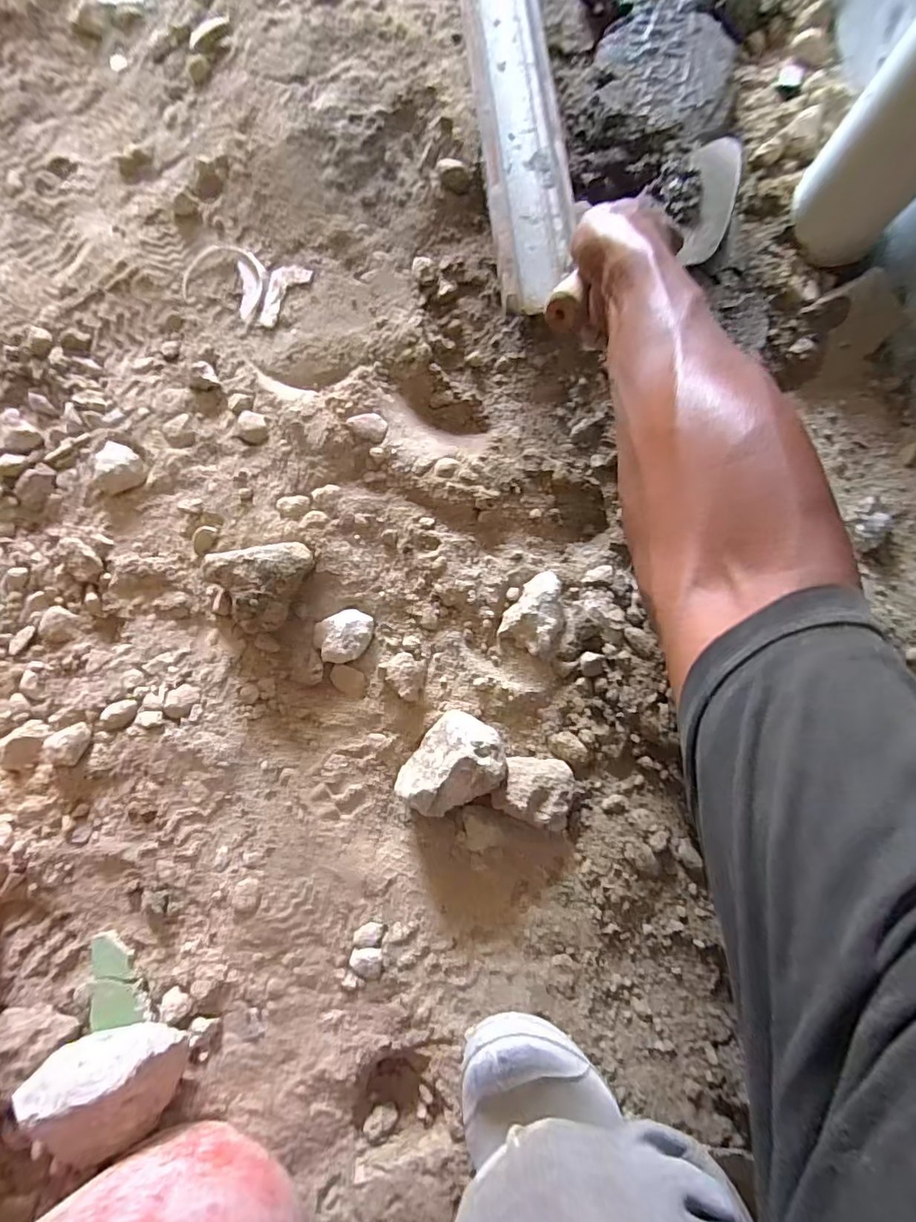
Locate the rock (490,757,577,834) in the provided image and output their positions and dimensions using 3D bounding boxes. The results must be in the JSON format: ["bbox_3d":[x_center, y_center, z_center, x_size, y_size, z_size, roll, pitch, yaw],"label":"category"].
[{"bbox_3d":[0.070,0.161,0.483,0.070,0.037,0.063,22,82,5],"label":"rock"}]

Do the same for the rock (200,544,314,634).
[{"bbox_3d":[-0.176,-0.020,0.496,0.093,0.053,0.073,-15,81,3],"label":"rock"}]

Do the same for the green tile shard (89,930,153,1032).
[{"bbox_3d":[-0.302,0.323,0.474,0.045,0.012,0.078,-18,81,-1],"label":"green tile shard"}]

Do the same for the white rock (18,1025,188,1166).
[{"bbox_3d":[-0.278,0.390,0.434,0.119,0.065,0.095,-20,81,-1],"label":"white rock"}]

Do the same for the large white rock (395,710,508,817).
[{"bbox_3d":[-0.004,0.138,0.475,0.075,0.062,0.094,41,85,8],"label":"large white rock"}]

